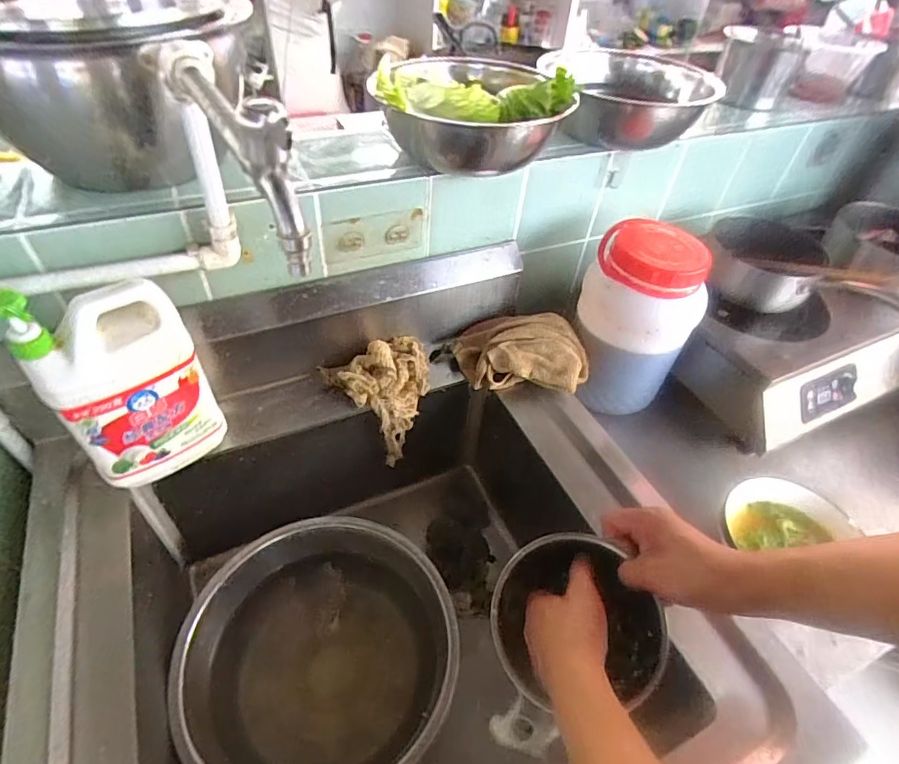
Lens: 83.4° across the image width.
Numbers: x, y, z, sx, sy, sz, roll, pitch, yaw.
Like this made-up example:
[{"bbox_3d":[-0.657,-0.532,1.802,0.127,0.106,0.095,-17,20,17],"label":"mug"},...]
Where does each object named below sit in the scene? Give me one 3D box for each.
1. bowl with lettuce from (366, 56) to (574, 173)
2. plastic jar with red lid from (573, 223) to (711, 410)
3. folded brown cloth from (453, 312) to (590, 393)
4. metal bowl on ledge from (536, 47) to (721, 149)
[{"bbox_3d":[0.036,-0.360,0.663,0.227,0.090,0.240,3,46,-3],"label":"bowl with lettuce"},{"bbox_3d":[0.283,-0.089,0.776,0.168,0.252,0.171,3,46,-3],"label":"plastic jar with red lid"},{"bbox_3d":[0.116,-0.048,0.776,0.207,0.071,0.125,14,47,8],"label":"folded brown cloth"},{"bbox_3d":[0.253,-0.420,0.753,0.246,0.076,0.229,6,46,1],"label":"metal bowl on ledge"}]

